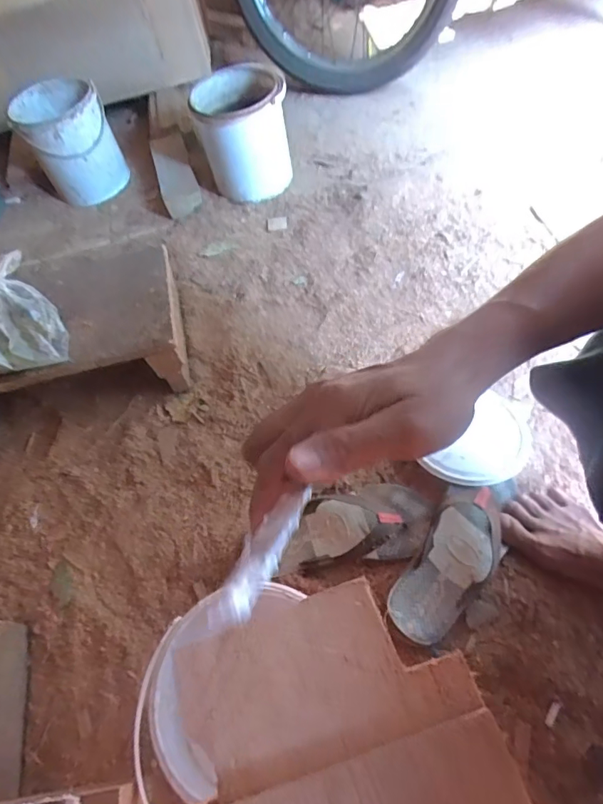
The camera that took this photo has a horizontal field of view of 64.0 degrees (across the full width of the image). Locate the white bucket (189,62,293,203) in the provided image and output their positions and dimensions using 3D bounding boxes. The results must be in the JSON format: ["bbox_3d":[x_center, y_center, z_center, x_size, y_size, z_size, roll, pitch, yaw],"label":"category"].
[{"bbox_3d":[-0.125,-0.572,1.025,0.173,0.216,0.177,-4,61,7],"label":"white bucket"}]

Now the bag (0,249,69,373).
[{"bbox_3d":[-0.425,-0.116,0.666,0.153,0.134,0.129,-39,63,-13],"label":"bag"}]

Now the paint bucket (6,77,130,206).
[{"bbox_3d":[-0.495,-0.556,1.052,0.177,0.199,0.177,-4,61,7],"label":"paint bucket"}]

